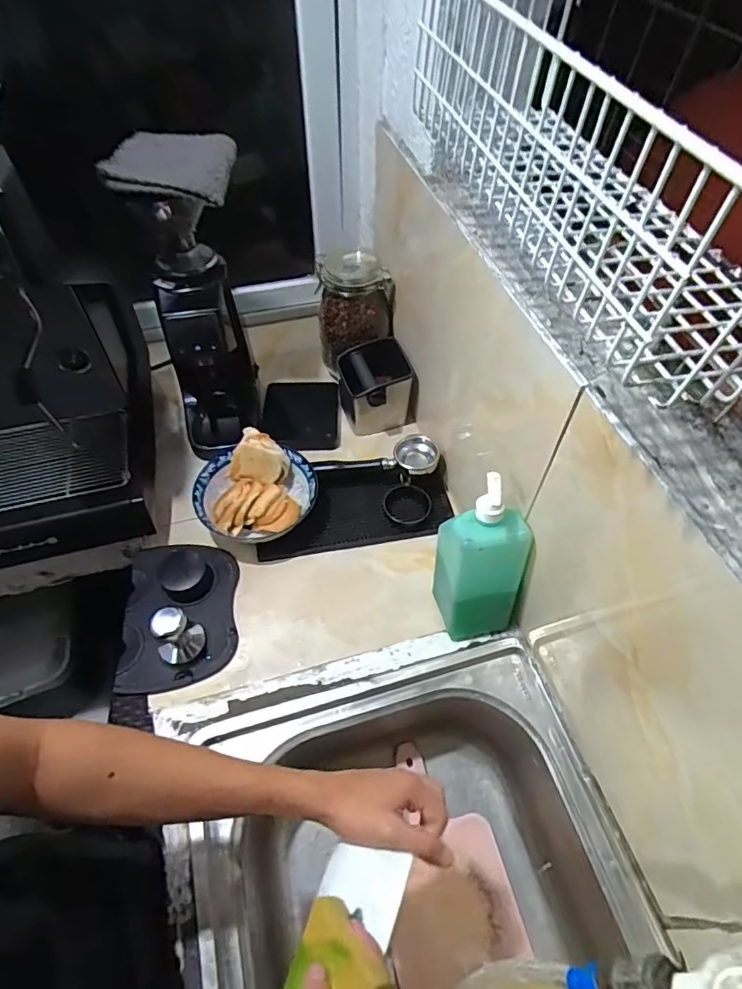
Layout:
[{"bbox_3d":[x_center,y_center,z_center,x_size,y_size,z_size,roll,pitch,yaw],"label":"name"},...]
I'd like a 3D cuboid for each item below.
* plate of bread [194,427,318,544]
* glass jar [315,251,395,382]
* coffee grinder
[{"bbox_3d":[-0.168,-0.015,0.774,0.167,0.097,0.160,0,53,-1],"label":"plate of bread"},{"bbox_3d":[-0.028,-0.311,0.937,0.127,0.209,0.127,0,53,-1],"label":"glass jar"},{"bbox_3d":[-0.250,-0.278,0.795,0.140,0.390,0.256,-10,54,-8],"label":"coffee grinder"}]

